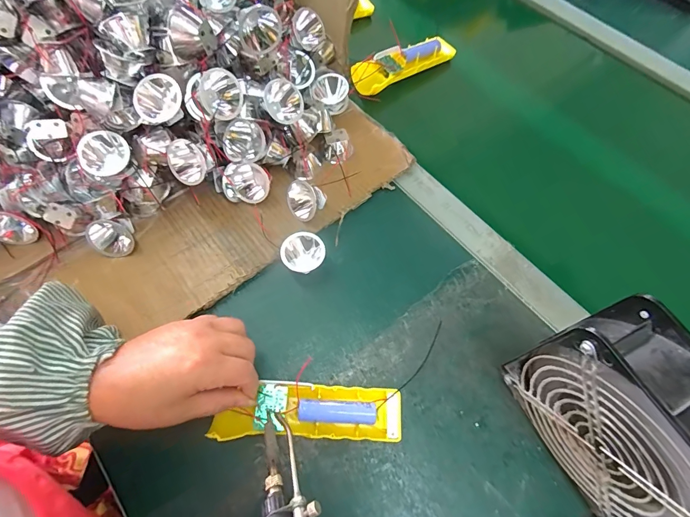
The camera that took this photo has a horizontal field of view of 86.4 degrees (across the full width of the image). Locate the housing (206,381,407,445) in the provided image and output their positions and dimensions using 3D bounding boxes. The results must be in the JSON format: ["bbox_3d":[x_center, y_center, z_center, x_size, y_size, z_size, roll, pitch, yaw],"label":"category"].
[{"bbox_3d":[-0.030,0.130,0.311,0.156,0.017,0.044,2,63,-7],"label":"housing"}]

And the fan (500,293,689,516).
[{"bbox_3d":[0.199,0.120,0.261,0.063,0.149,0.147,-28,68,-14],"label":"fan"}]

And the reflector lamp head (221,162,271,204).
[{"bbox_3d":[-0.109,-0.082,0.405,0.047,0.038,0.031,-19,66,-11],"label":"reflector lamp head"}]

